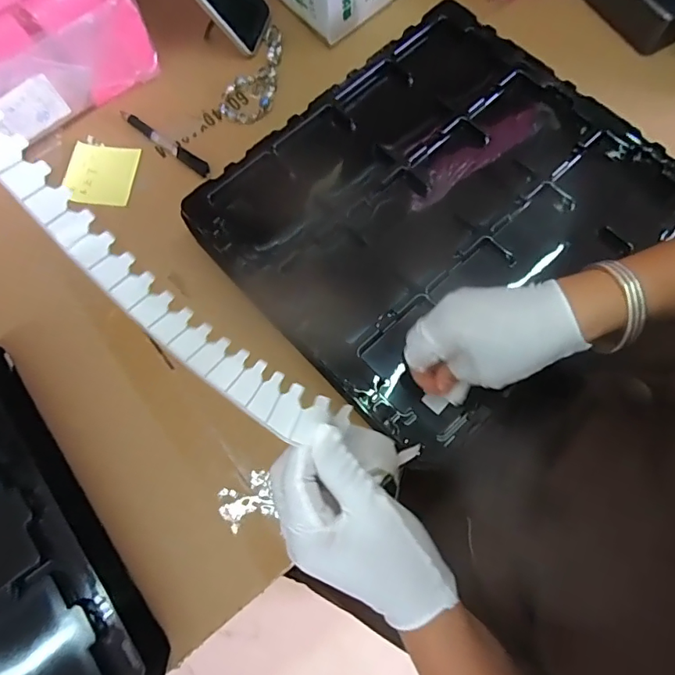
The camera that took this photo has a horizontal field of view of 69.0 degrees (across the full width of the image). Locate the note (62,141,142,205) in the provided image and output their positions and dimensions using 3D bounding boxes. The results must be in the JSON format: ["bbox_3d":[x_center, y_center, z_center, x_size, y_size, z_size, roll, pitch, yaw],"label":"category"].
[{"bbox_3d":[-0.265,-0.183,0.548,0.074,0.008,0.072,7,73,4],"label":"note"}]

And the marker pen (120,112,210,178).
[{"bbox_3d":[-0.197,-0.221,0.552,0.135,0.012,0.014,36,76,13],"label":"marker pen"}]

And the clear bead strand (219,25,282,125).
[{"bbox_3d":[-0.091,-0.308,0.577,0.053,0.011,0.134,25,75,9],"label":"clear bead strand"}]

